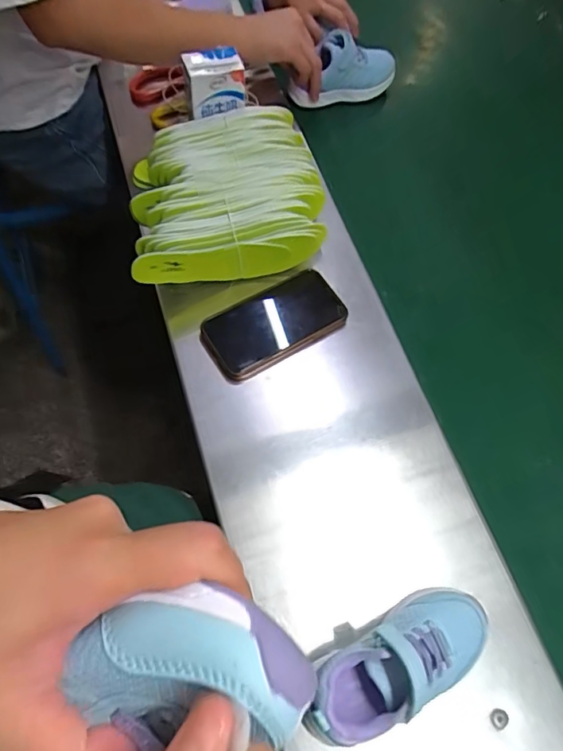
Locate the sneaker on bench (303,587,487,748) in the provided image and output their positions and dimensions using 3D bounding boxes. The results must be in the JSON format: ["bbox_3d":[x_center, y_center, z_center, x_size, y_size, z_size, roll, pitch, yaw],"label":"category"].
[{"bbox_3d":[0.095,0.226,0.392,0.154,0.076,0.062,-27,68,-15],"label":"sneaker on bench"}]

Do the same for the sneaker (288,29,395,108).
[{"bbox_3d":[0.086,-0.438,0.723,0.160,0.071,0.060,-15,65,-10],"label":"sneaker"}]

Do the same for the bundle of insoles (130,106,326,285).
[{"bbox_3d":[-0.062,-0.206,0.559,0.199,0.065,0.223,-8,64,-7],"label":"bundle of insoles"}]

